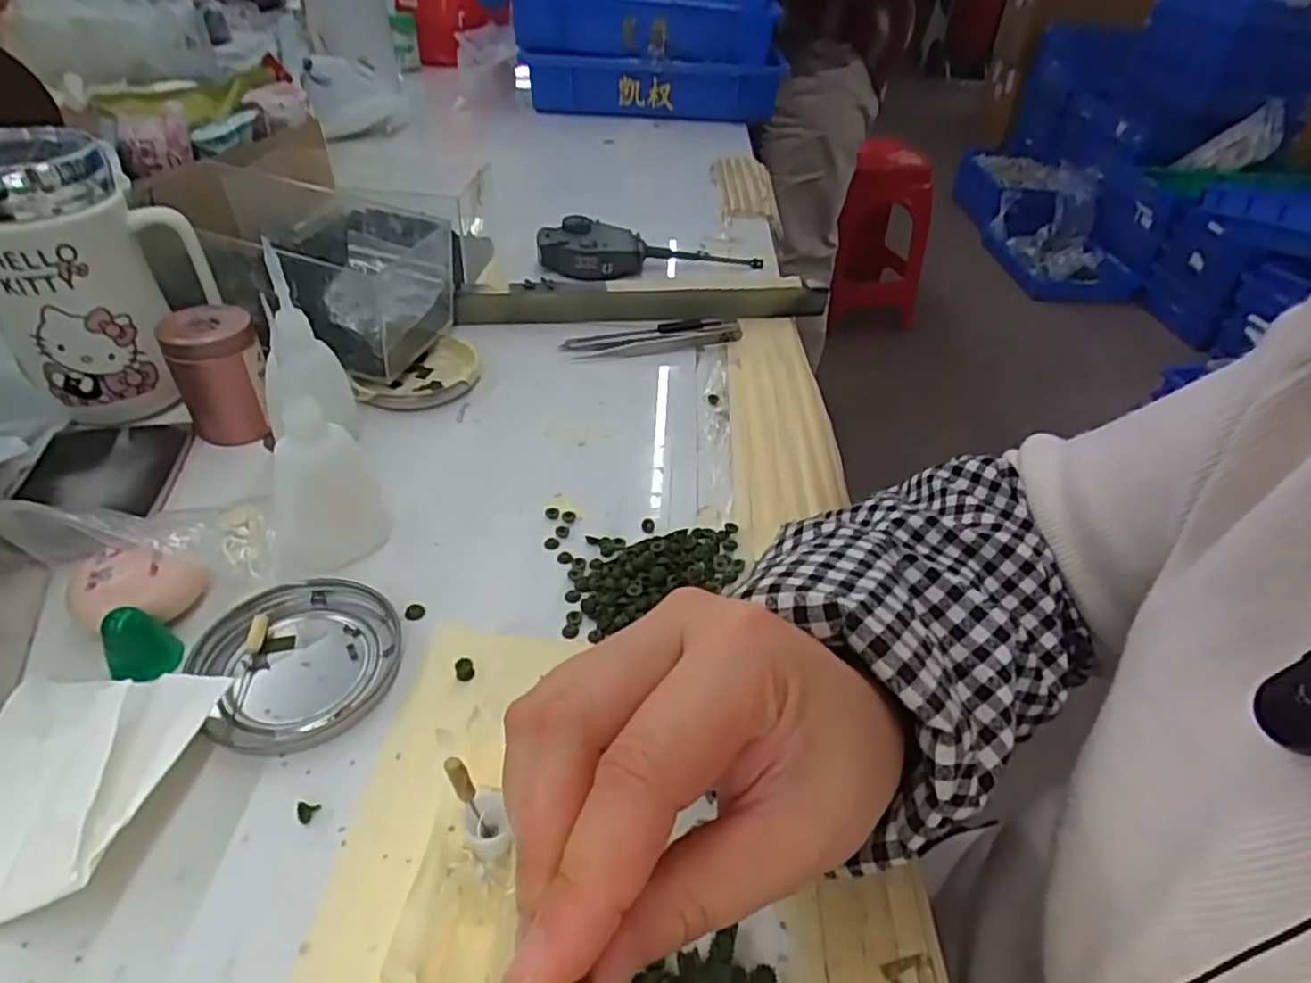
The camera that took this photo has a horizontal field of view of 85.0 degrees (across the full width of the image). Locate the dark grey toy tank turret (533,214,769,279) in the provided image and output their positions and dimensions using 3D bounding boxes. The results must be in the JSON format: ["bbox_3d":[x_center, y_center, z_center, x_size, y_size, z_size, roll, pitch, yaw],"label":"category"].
[{"bbox_3d":[-0.003,-0.207,0.603,0.187,0.030,0.048,-4,41,-11],"label":"dark grey toy tank turret"}]

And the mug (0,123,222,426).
[{"bbox_3d":[-0.296,-0.111,0.382,0.098,0.135,0.066,-27,50,-32],"label":"mug"}]

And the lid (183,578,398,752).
[{"bbox_3d":[-0.146,0.068,0.290,0.076,0.009,0.076,3,40,-3],"label":"lid"}]

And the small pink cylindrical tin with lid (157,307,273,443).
[{"bbox_3d":[-0.238,-0.063,0.393,0.044,0.068,0.035,-18,46,-26],"label":"small pink cylindrical tin with lid"}]

